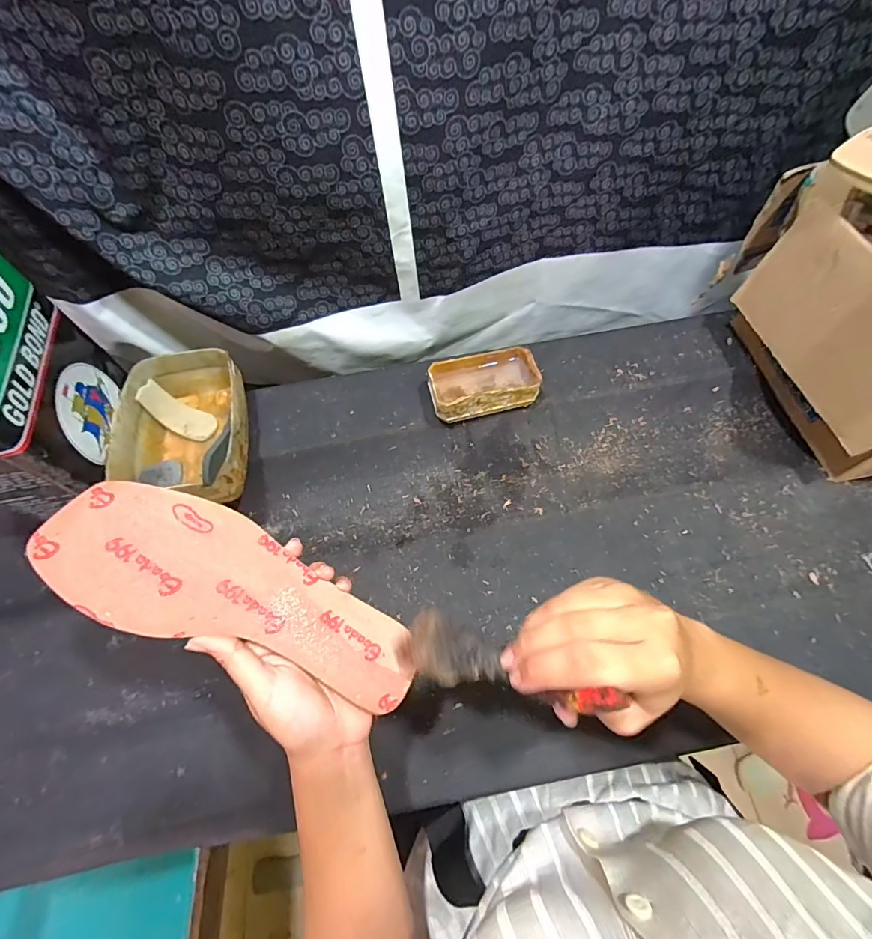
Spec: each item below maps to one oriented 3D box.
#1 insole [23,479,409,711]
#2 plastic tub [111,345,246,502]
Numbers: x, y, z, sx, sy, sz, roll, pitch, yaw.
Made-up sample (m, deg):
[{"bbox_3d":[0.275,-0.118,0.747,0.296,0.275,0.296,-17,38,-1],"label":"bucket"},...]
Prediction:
[{"bbox_3d":[-0.119,0.079,0.285,0.232,0.005,0.081,26,63,-14],"label":"insole"},{"bbox_3d":[-0.278,-0.044,0.498,0.128,0.069,0.190,-11,64,-3],"label":"plastic tub"}]

